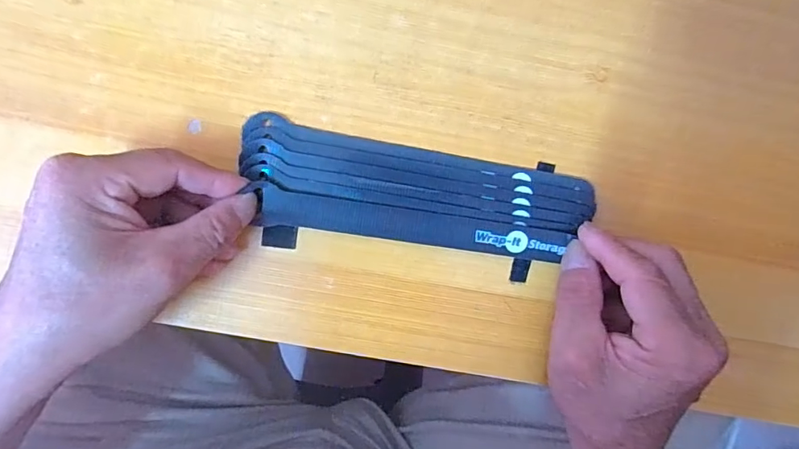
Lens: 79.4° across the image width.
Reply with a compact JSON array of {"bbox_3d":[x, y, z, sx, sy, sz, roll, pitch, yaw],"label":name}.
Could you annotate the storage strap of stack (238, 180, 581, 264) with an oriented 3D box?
[{"bbox_3d":[0.008,0.001,0.274,0.171,0.012,0.020,8,96,-3],"label":"storage strap of stack"}]

